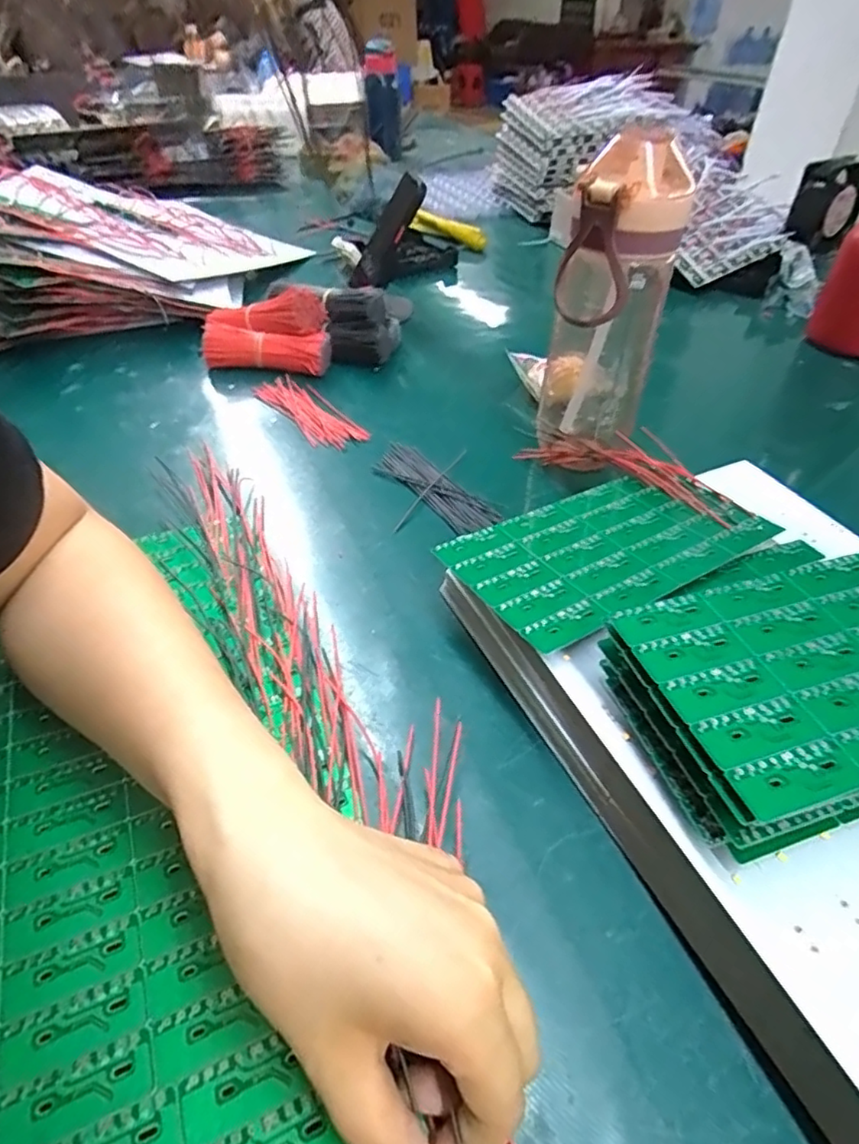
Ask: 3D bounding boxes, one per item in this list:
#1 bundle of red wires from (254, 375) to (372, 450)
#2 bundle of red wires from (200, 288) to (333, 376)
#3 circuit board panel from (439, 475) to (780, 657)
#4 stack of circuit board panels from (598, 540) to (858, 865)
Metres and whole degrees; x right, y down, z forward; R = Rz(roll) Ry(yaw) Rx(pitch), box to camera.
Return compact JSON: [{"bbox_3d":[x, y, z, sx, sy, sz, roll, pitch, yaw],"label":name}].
[{"bbox_3d":[-0.107,-0.144,0.547,0.047,0.010,0.132,-28,51,-30],"label":"bundle of red wires"},{"bbox_3d":[-0.162,-0.236,0.600,0.128,0.065,0.068,3,42,3],"label":"bundle of red wires"},{"bbox_3d":[0.107,-0.015,0.357,0.181,0.005,0.114,-24,44,-26],"label":"circuit board panel"},{"bbox_3d":[0.183,0.042,0.270,0.192,0.038,0.109,-11,45,-16],"label":"stack of circuit board panels"}]

